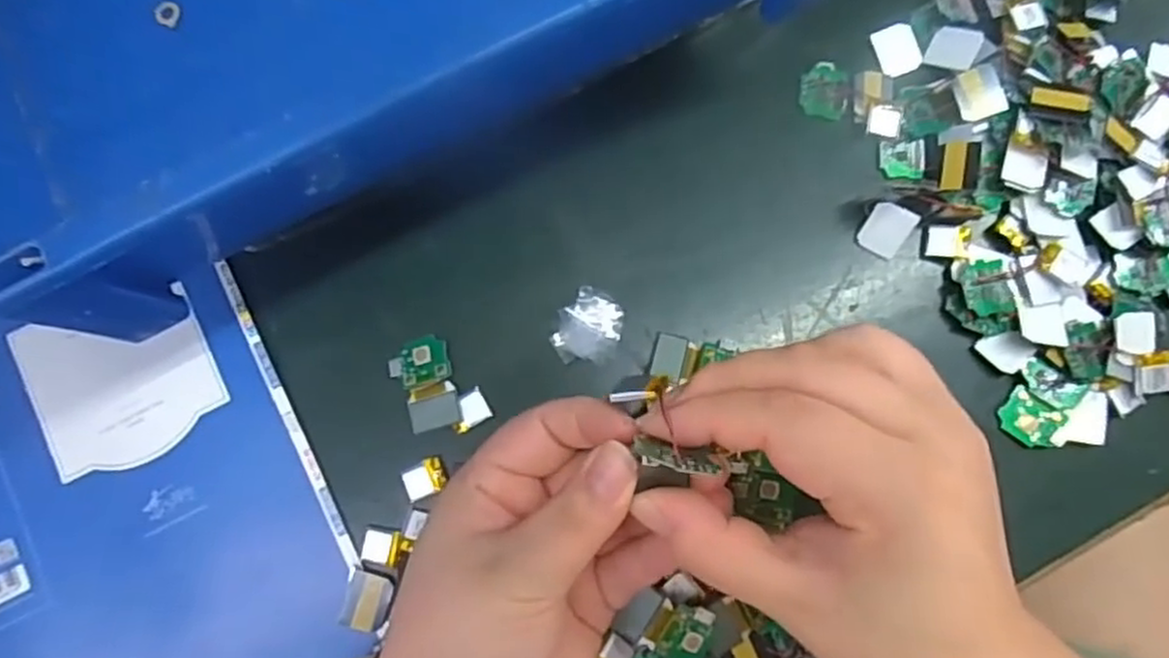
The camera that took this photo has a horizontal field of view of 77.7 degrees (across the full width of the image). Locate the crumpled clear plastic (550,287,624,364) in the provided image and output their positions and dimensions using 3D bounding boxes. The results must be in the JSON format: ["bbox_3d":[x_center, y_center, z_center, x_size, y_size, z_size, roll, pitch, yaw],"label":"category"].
[{"bbox_3d":[0.001,0.000,0.310,0.027,0.005,0.032,44,85,6],"label":"crumpled clear plastic"}]

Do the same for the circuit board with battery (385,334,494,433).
[{"bbox_3d":[-0.062,0.024,0.306,0.031,0.004,0.043,-24,82,-3],"label":"circuit board with battery"}]

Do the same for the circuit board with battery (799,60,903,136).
[{"bbox_3d":[0.119,-0.104,0.322,0.045,0.004,0.029,15,82,3],"label":"circuit board with battery"}]

